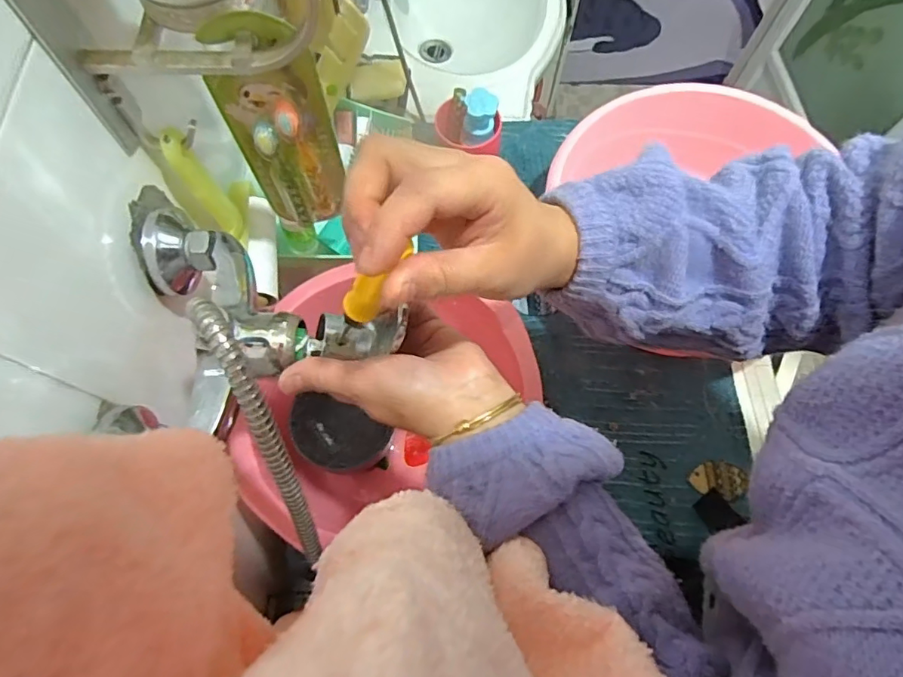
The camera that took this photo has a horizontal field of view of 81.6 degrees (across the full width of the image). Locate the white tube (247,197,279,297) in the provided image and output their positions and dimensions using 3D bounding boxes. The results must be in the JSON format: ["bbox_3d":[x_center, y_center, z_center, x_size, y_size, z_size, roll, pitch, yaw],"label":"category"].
[{"bbox_3d":[-0.174,-0.087,0.484,0.021,0.021,0.098,-7,68,-3],"label":"white tube"}]

